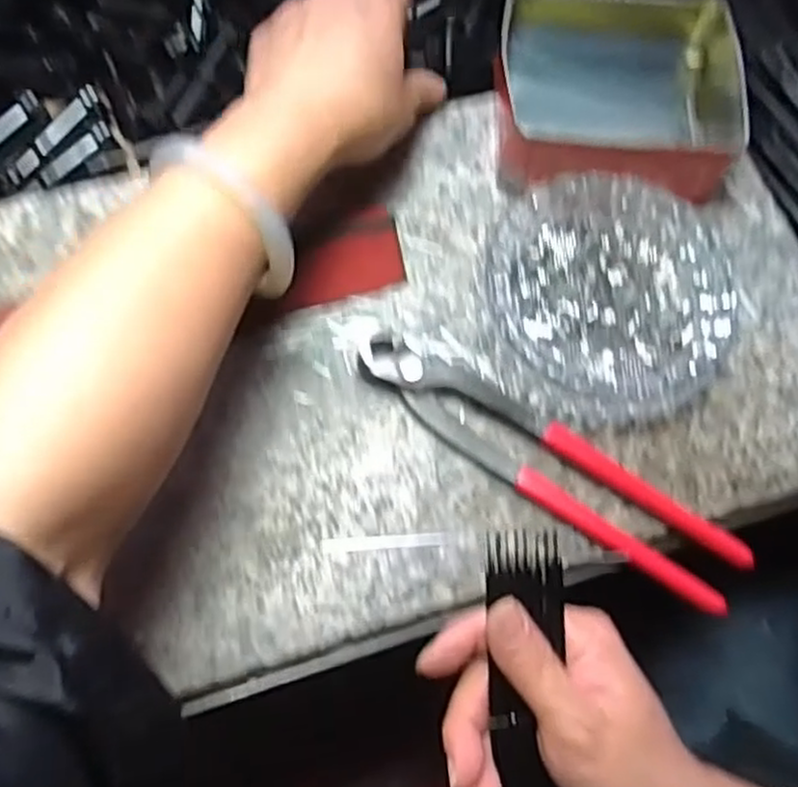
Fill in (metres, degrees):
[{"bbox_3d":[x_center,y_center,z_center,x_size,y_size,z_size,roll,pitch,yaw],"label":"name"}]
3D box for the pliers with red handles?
[{"bbox_3d":[0.070,0.030,0.350,0.194,0.012,0.041,34,76,7],"label":"pliers with red handles"}]

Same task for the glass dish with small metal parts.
[{"bbox_3d":[0.109,-0.048,0.380,0.129,0.018,0.124,1,75,-2],"label":"glass dish with small metal parts"}]

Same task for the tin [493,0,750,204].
[{"bbox_3d":[0.124,-0.161,0.404,0.137,0.035,0.108,2,75,-2],"label":"tin"}]

